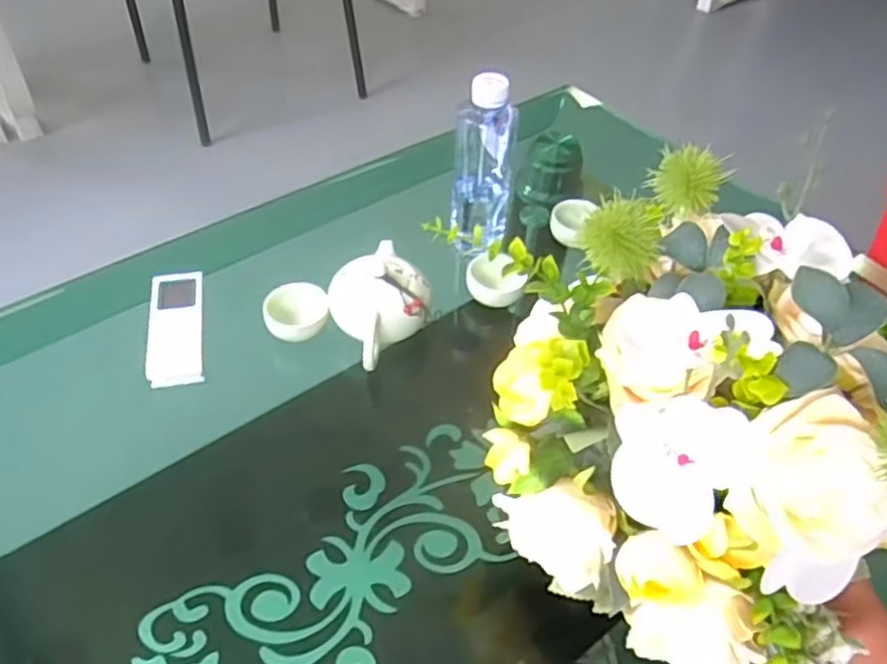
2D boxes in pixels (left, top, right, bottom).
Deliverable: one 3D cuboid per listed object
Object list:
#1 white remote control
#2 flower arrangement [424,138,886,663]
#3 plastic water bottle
[{"bbox_3d":[-0.240,-0.007,0.644,0.045,0.013,0.127,-7,50,-11],"label":"white remote control"},{"bbox_3d":[0.155,0.046,0.400,0.228,0.174,0.194,35,55,24],"label":"flower arrangement"},{"bbox_3d":[0.041,-0.167,0.696,0.058,0.166,0.067,10,49,4],"label":"plastic water bottle"}]

